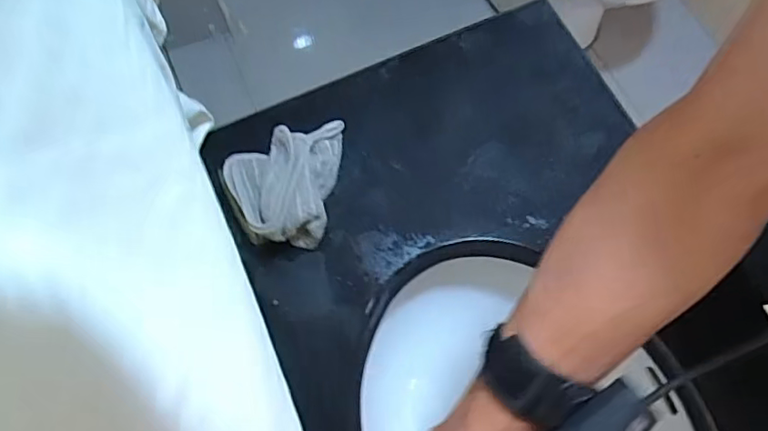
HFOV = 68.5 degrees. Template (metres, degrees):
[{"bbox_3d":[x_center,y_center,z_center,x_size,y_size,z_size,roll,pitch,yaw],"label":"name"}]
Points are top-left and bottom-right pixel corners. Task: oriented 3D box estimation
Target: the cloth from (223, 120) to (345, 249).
[{"bbox_3d":[-0.094,-0.031,0.555,0.116,0.051,0.119,-9,70,-3],"label":"cloth"}]

